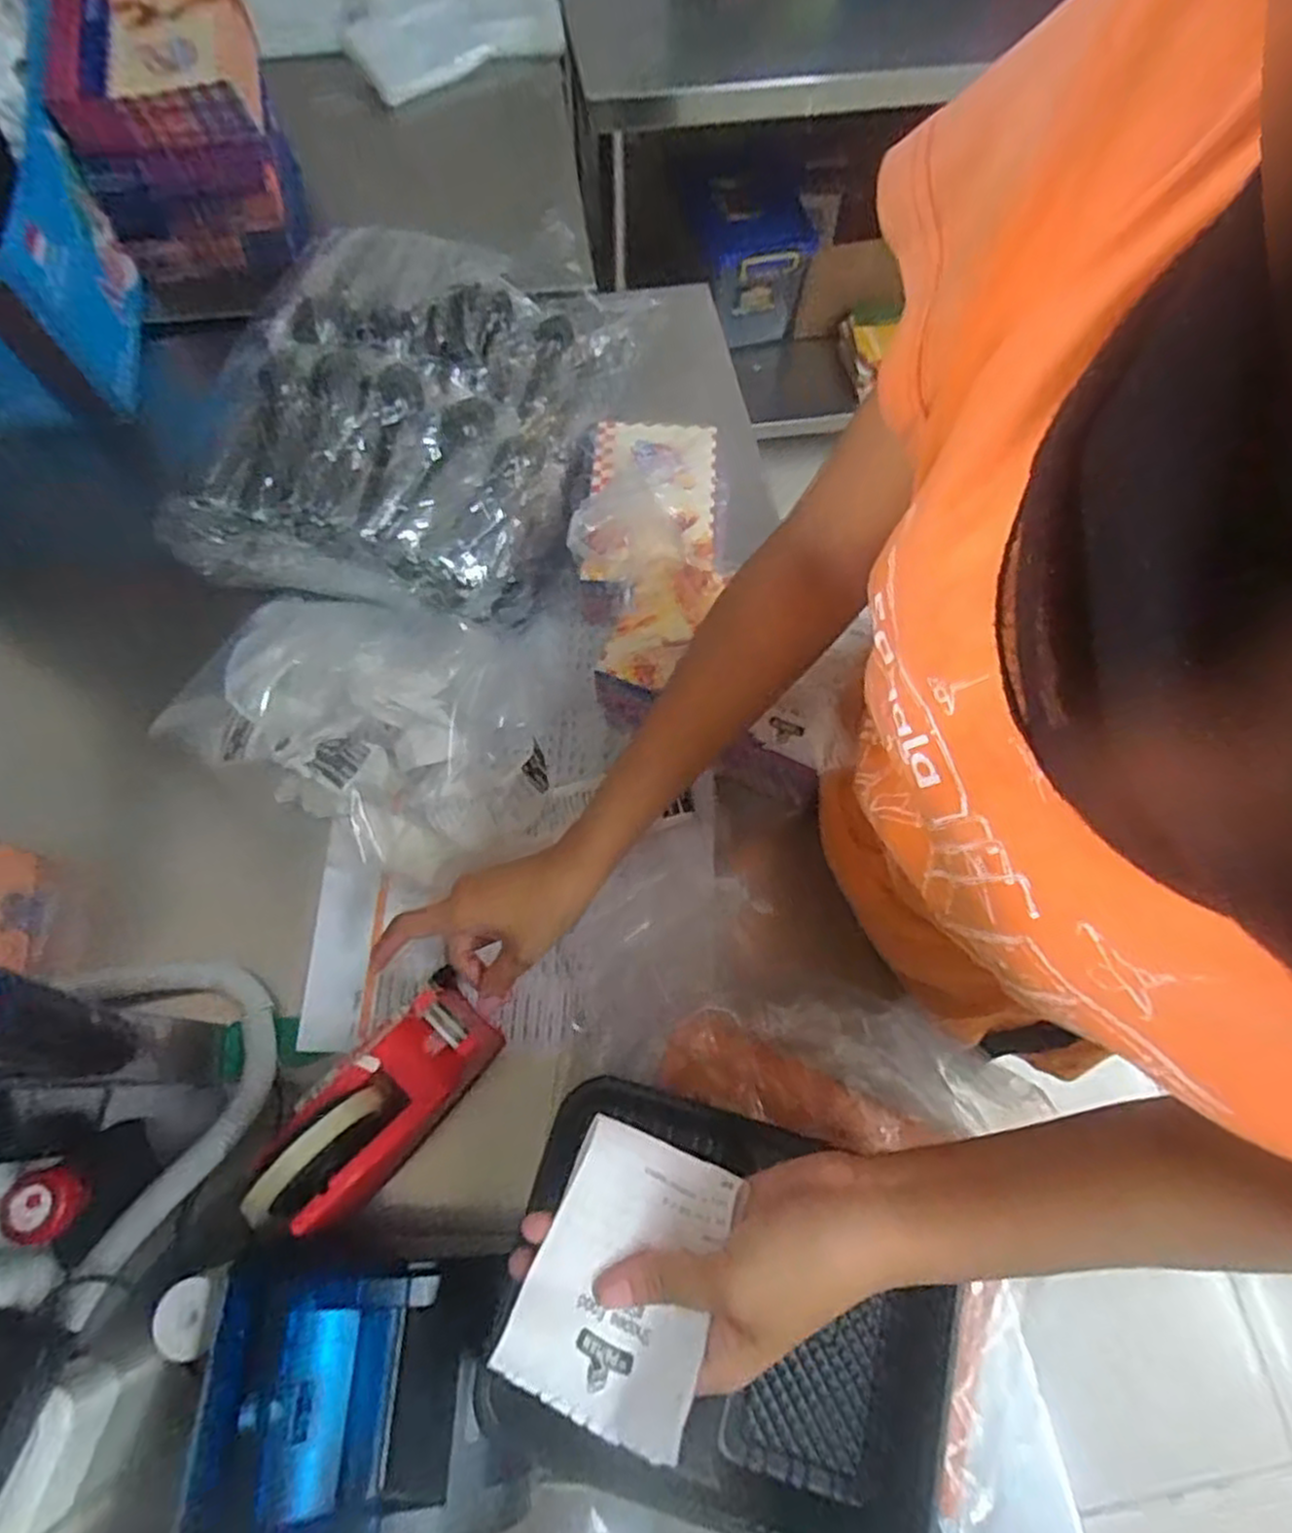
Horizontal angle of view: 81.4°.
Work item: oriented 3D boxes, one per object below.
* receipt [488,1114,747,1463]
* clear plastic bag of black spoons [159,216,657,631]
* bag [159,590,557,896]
[{"bbox_3d":[-0.008,0.210,0.312,0.073,0.030,0.097,22,69,8],"label":"receipt"},{"bbox_3d":[-0.182,-0.319,0.652,0.277,0.102,0.415,16,68,5],"label":"clear plastic bag of black spoons"},{"bbox_3d":[-0.198,-0.030,0.573,0.239,0.083,0.211,5,68,1],"label":"bag"}]

